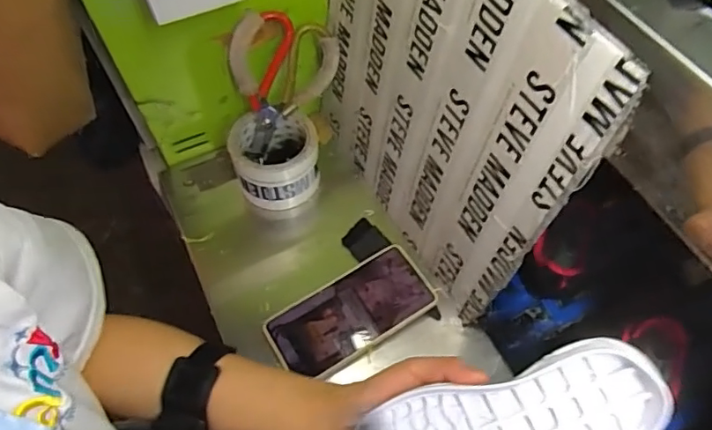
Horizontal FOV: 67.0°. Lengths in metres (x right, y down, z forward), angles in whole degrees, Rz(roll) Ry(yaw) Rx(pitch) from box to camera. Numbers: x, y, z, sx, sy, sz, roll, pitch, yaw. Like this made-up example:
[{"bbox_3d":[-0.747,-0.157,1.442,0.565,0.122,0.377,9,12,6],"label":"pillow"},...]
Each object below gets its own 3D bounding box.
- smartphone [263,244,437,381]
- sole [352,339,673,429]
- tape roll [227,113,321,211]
[{"bbox_3d":[-0.003,0.098,0.542,0.164,0.014,0.082,-26,61,-22],"label":"smartphone"},{"bbox_3d":[0.090,0.137,0.340,0.198,0.032,0.071,-21,58,10],"label":"sole"},{"bbox_3d":[-0.091,-0.064,0.620,0.094,0.074,0.086,3,54,-4],"label":"tape roll"}]

